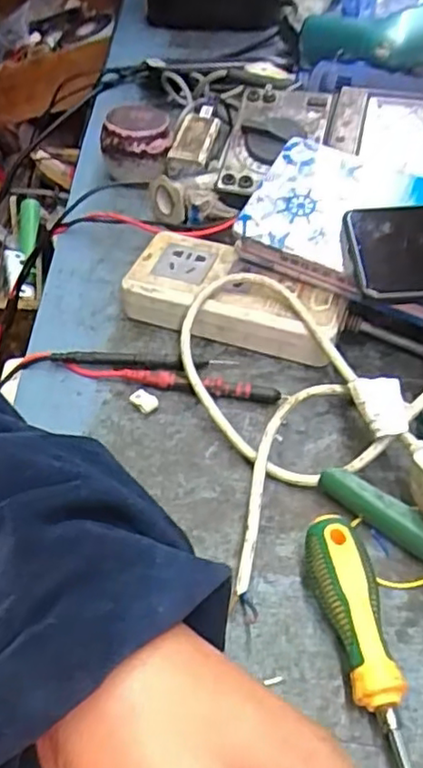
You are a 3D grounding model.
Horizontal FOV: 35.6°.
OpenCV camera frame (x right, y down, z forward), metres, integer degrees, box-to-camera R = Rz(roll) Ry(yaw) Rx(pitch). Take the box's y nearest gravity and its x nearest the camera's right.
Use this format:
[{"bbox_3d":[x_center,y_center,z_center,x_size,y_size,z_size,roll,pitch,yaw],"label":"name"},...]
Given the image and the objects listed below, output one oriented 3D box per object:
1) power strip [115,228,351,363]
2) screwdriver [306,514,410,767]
[{"bbox_3d":[0.017,-0.058,0.449,0.146,0.037,0.061,18,49,17],"label":"power strip"},{"bbox_3d":[0.067,0.128,0.283,0.030,0.030,0.149,-3,46,-3],"label":"screwdriver"}]

